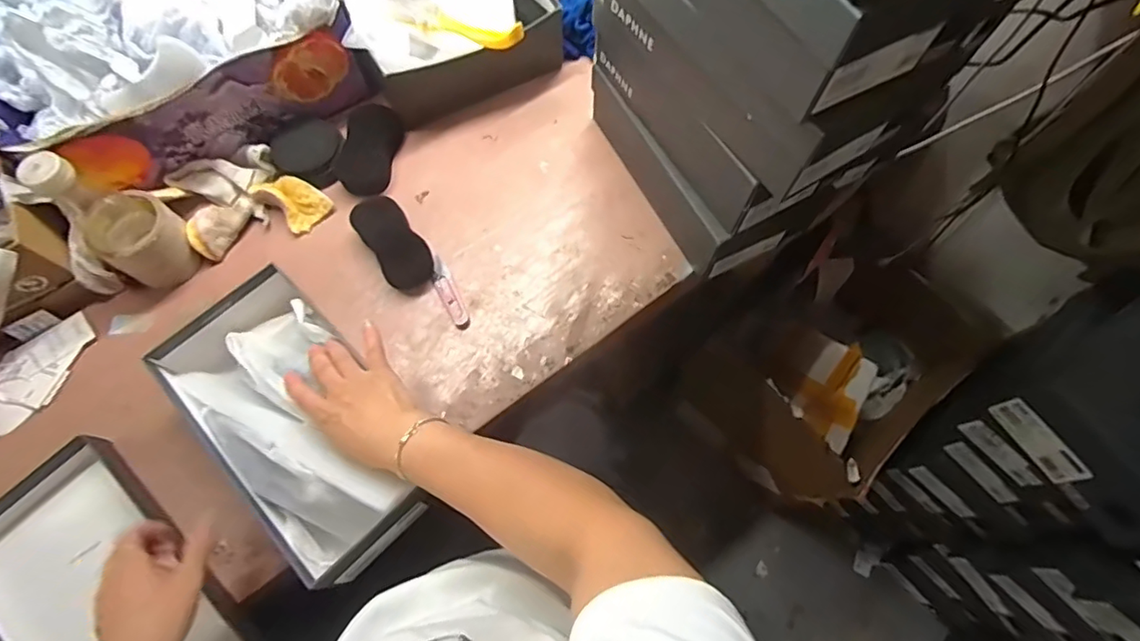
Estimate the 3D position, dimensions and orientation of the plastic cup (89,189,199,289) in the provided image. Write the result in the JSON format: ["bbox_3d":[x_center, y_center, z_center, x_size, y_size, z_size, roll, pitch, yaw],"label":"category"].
[{"bbox_3d":[-0.493,-0.090,0.648,0.071,0.088,0.086,32,72,12],"label":"plastic cup"}]

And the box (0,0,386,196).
[{"bbox_3d":[-0.501,-0.358,0.679,0.391,0.189,0.265,-31,72,-12],"label":"box"}]

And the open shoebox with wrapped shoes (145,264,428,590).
[{"bbox_3d":[-0.279,0.108,0.556,0.158,0.091,0.302,-36,68,-13],"label":"open shoebox with wrapped shoes"}]

